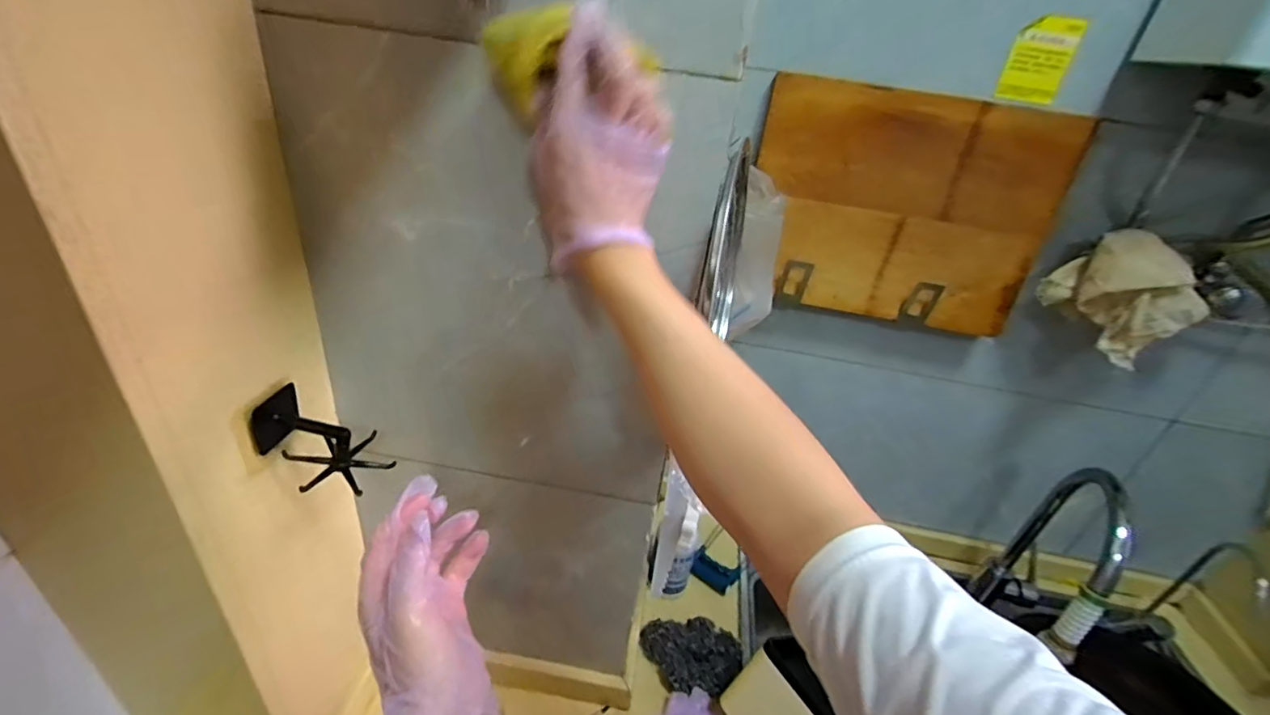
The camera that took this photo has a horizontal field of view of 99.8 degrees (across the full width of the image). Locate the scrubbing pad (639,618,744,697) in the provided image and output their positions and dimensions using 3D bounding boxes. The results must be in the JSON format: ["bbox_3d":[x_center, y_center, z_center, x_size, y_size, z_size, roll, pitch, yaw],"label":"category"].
[{"bbox_3d":[0.081,0.426,0.778,0.134,0.029,0.103,30,38,32],"label":"scrubbing pad"}]

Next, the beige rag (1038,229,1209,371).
[{"bbox_3d":[0.616,-0.083,0.676,0.081,0.142,0.147,-17,39,-34],"label":"beige rag"}]

